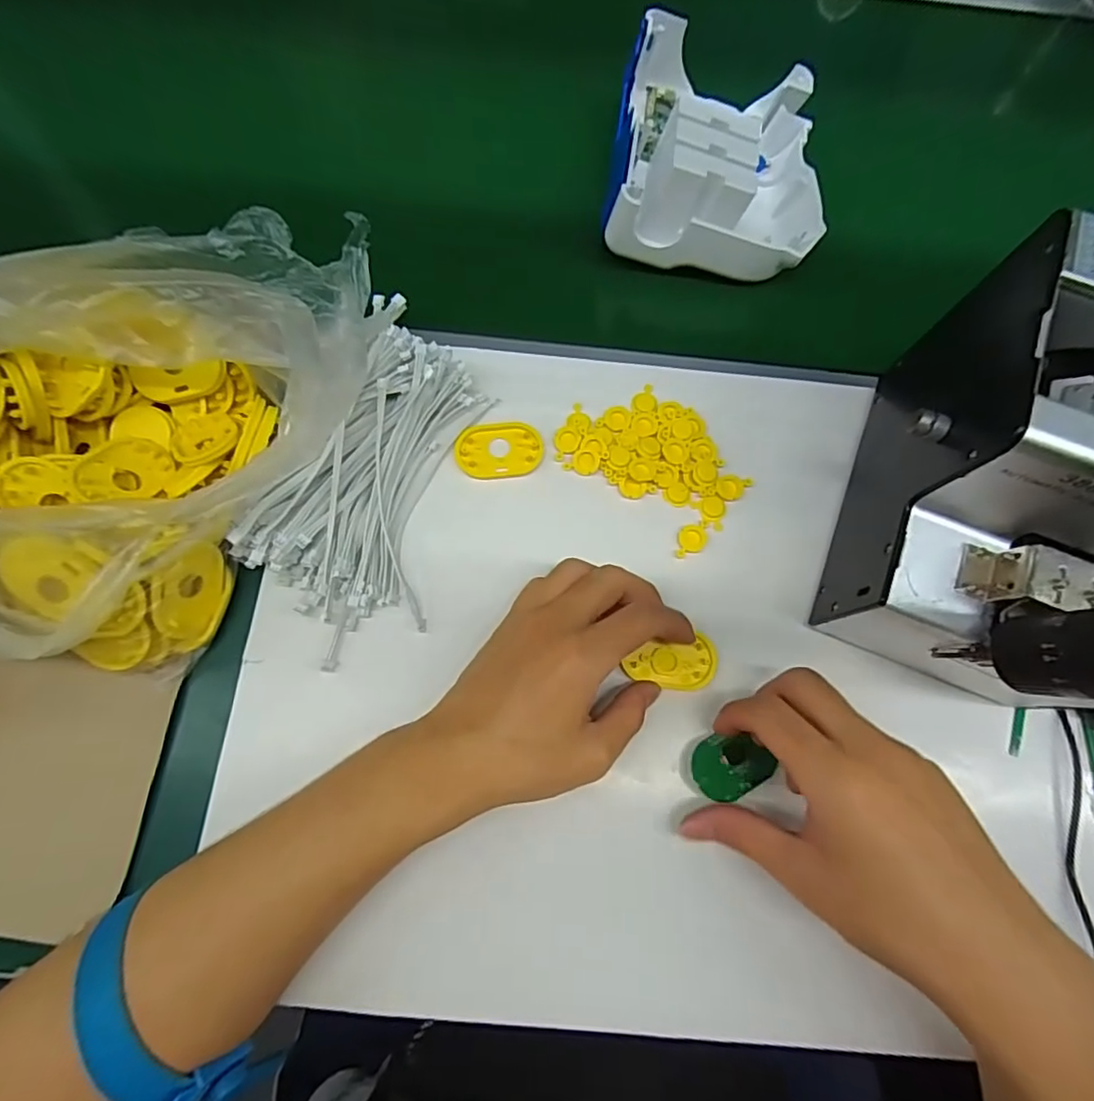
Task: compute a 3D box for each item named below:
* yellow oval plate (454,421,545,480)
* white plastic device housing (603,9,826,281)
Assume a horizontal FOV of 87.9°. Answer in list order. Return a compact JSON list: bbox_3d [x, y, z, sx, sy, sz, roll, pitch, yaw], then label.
[{"bbox_3d":[-0.030,-0.065,0.364,0.055,0.006,0.037,-7,77,-7],"label":"yellow oval plate"},{"bbox_3d":[0.124,-0.289,0.405,0.142,0.067,0.179,9,75,-3],"label":"white plastic device housing"}]

